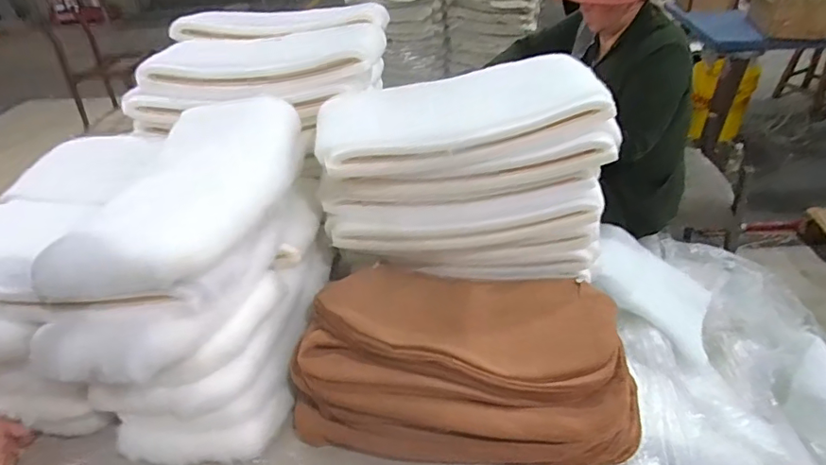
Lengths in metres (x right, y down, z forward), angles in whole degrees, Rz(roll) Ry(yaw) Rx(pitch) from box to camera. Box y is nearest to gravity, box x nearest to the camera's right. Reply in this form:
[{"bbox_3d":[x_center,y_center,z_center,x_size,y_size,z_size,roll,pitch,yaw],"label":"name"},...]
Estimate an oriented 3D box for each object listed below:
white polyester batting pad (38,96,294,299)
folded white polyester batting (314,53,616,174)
[{"bbox_3d":[-0.315,-0.060,0.770,0.223,0.077,0.432,-1,36,8],"label":"white polyester batting pad"},{"bbox_3d":[0.069,-0.204,0.879,0.459,0.080,0.221,-9,36,-3],"label":"folded white polyester batting"}]

